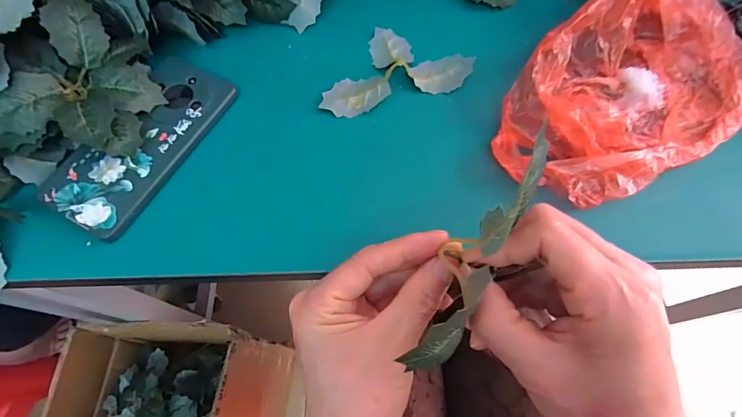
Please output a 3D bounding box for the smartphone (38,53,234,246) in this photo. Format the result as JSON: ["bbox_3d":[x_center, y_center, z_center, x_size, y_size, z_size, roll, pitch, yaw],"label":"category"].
[{"bbox_3d":[-0.188,-0.057,0.319,0.080,0.012,0.163,24,69,11],"label":"smartphone"}]

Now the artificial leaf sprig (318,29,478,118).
[{"bbox_3d":[0.024,-0.113,0.336,0.100,0.022,0.107,27,70,13],"label":"artificial leaf sprig"}]

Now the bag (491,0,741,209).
[{"bbox_3d":[0.212,-0.096,0.304,0.162,0.058,0.227,34,71,15],"label":"bag"}]

